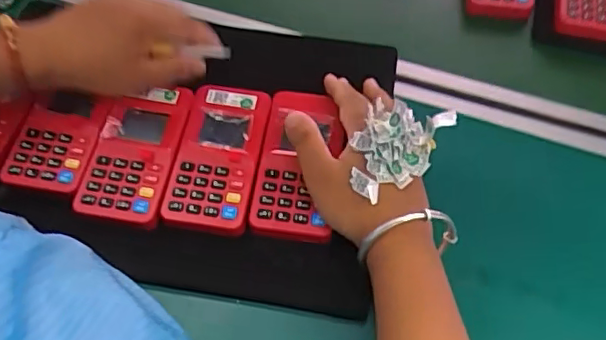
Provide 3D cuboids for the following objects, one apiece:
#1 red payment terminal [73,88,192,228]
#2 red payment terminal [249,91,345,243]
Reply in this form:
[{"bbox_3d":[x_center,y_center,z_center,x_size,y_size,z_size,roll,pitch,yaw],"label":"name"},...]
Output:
[{"bbox_3d":[-0.128,-0.011,0.459,0.063,0.027,0.112,7,56,3],"label":"red payment terminal"},{"bbox_3d":[-0.003,-0.006,0.447,0.056,0.018,0.118,7,62,4],"label":"red payment terminal"}]

